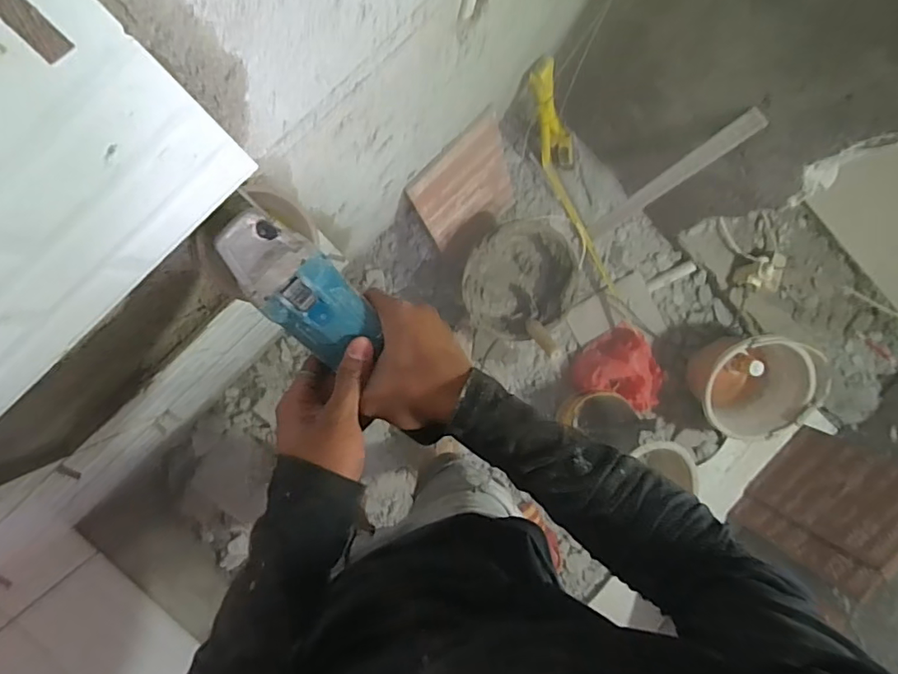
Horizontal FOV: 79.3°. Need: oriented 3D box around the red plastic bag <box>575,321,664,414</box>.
[{"bbox_3d":[0.455,0.070,1.455,0.210,0.127,0.202,14,92,-6],"label":"red plastic bag"}]

